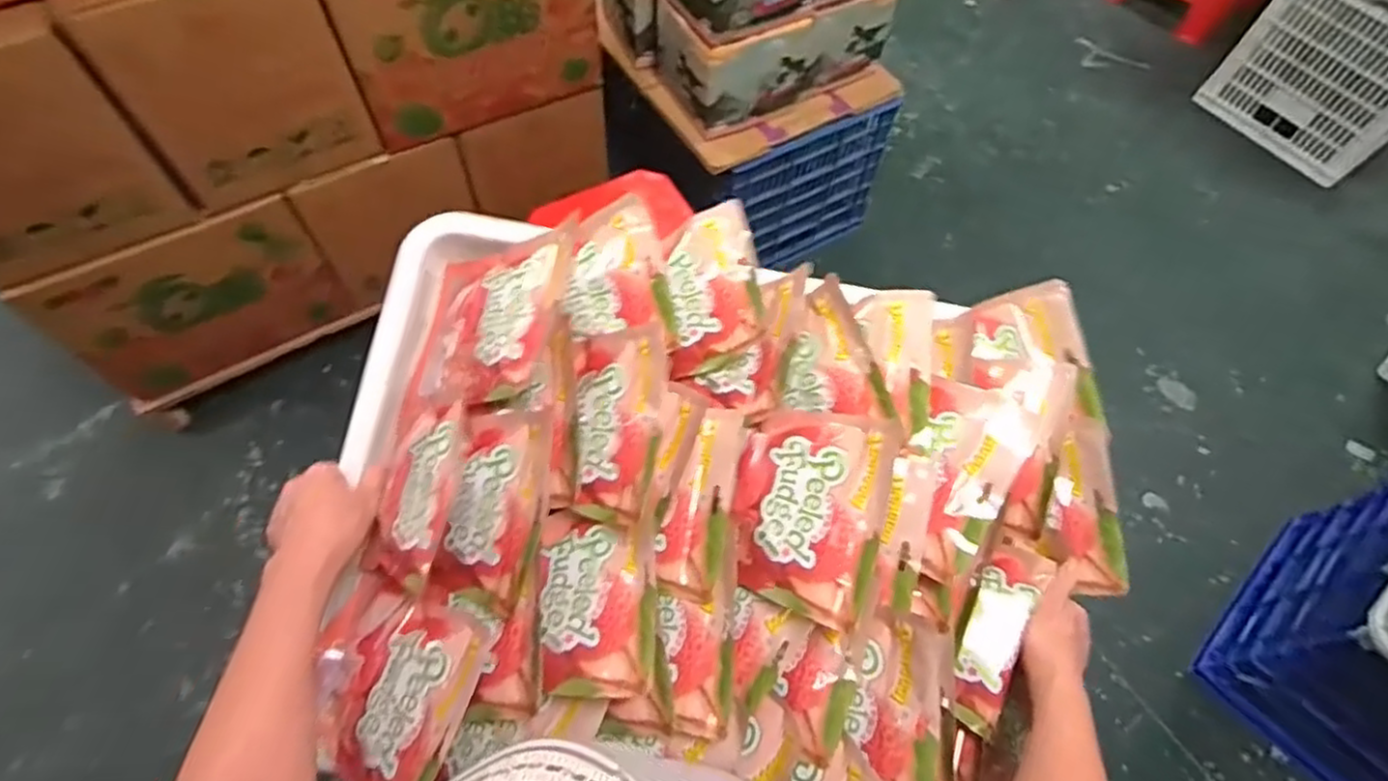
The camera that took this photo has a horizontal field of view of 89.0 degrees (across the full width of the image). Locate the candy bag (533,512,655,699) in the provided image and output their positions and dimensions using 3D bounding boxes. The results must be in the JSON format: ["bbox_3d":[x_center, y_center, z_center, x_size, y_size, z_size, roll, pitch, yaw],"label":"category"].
[{"bbox_3d":[-0.075,0.154,0.529,0.094,0.012,0.145,-18,54,13],"label":"candy bag"}]

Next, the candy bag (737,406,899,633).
[{"bbox_3d":[0.087,0.092,0.540,0.116,0.011,0.150,6,75,32],"label":"candy bag"}]

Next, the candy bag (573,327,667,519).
[{"bbox_3d":[-0.060,0.022,0.557,0.086,0.020,0.142,-2,77,31],"label":"candy bag"}]

